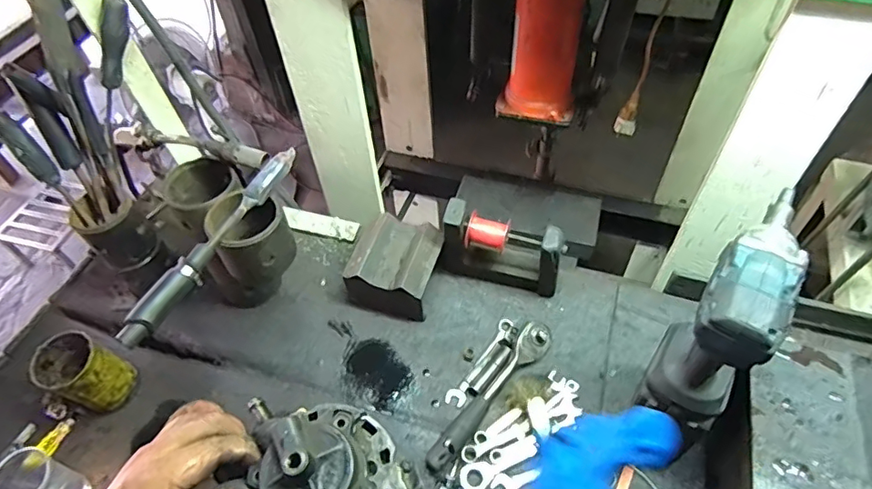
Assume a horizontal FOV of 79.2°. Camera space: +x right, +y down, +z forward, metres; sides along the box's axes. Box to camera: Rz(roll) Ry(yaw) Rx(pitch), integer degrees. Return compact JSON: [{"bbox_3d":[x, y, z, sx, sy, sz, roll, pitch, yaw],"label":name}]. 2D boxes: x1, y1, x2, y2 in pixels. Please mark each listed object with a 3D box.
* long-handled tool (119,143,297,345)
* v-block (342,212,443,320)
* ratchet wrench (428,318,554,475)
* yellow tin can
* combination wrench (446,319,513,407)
[{"bbox_3d":[-0.244,-0.007,0.588,0.025,0.036,0.275,20,55,18],"label":"long-handled tool"},{"bbox_3d":[-0.061,0.035,0.788,0.125,0.099,0.121,13,53,13],"label":"v-block"},{"bbox_3d":[0.074,0.195,0.692,0.035,0.033,0.236,34,61,26],"label":"ratchet wrench"},{"bbox_3d":[-0.461,0.173,0.700,0.080,0.108,0.074,-2,52,2],"label":"yellow tin can"},{"bbox_3d":[0.065,0.162,0.736,0.024,0.013,0.148,28,58,23],"label":"combination wrench"}]

